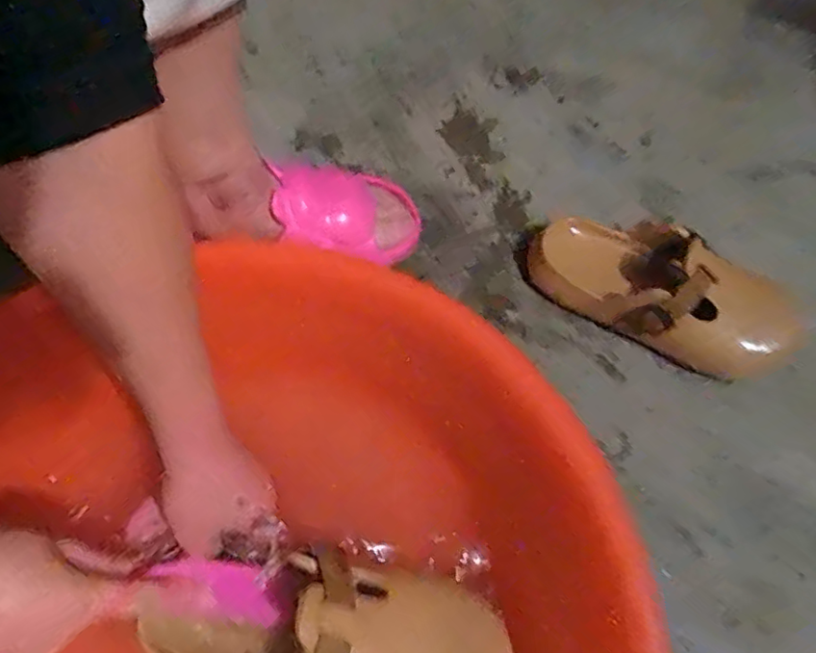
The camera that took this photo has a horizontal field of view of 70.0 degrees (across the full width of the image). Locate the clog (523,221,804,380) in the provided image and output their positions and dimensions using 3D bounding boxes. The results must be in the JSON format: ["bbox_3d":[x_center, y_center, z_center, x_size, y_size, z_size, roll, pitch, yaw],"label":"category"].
[{"bbox_3d":[0.233,-0.036,0.531,0.246,0.081,0.096,29,65,10],"label":"clog"}]

